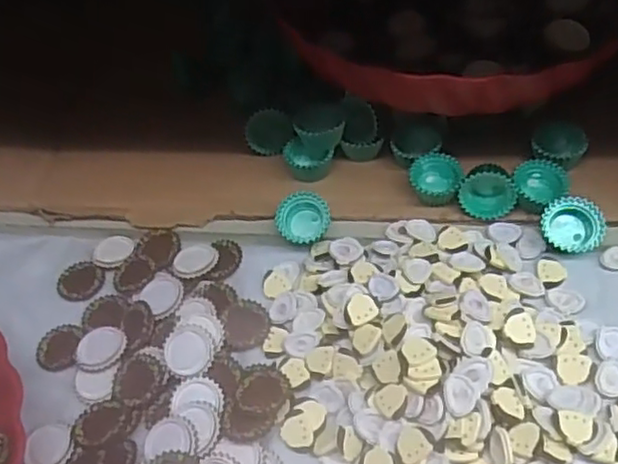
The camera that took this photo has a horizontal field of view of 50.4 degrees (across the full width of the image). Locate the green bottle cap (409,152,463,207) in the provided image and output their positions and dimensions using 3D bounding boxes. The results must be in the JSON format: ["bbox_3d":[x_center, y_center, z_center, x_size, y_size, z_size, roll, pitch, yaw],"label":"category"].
[{"bbox_3d":[0.078,-0.033,0.406,0.030,0.014,0.031,-4,50,5],"label":"green bottle cap"}]

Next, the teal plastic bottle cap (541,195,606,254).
[{"bbox_3d":[0.151,-0.004,0.377,0.033,0.011,0.032,-5,79,18],"label":"teal plastic bottle cap"}]

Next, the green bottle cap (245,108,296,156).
[{"bbox_3d":[-0.027,-0.065,0.433,0.030,0.031,0.009,40,16,0],"label":"green bottle cap"}]

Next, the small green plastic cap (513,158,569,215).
[{"bbox_3d":[0.137,-0.028,0.395,0.030,0.016,0.028,-3,50,3],"label":"small green plastic cap"}]

